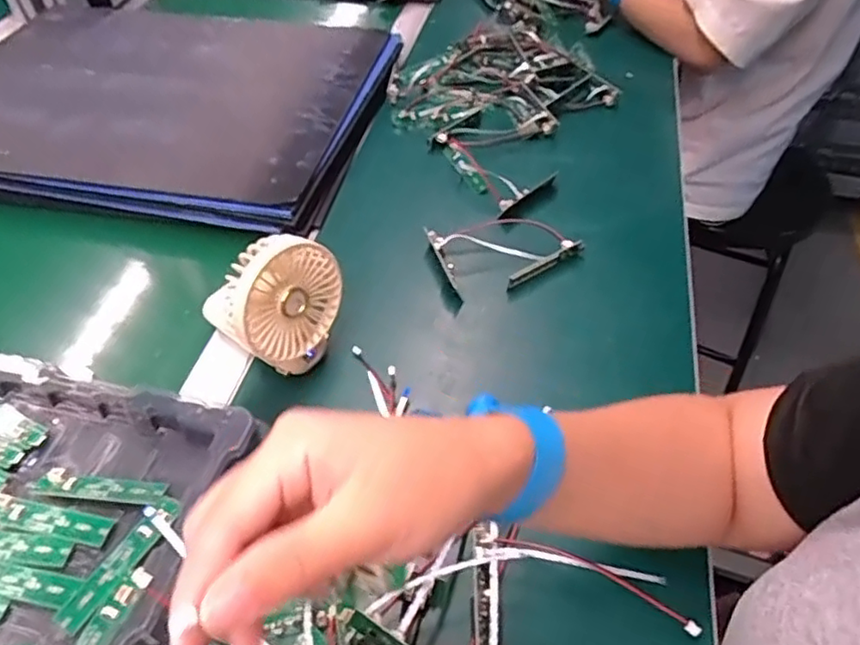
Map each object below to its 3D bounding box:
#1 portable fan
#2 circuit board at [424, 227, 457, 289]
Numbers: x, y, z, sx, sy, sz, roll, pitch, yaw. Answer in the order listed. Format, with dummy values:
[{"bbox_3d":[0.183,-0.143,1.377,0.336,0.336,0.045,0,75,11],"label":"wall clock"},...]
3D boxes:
[{"bbox_3d":[-0.107,-0.009,0.444,0.042,0.106,0.092,27,55,23],"label":"portable fan"},{"bbox_3d":[0.012,-0.060,0.559,0.012,0.017,0.064,-16,52,-12],"label":"circuit board"}]

